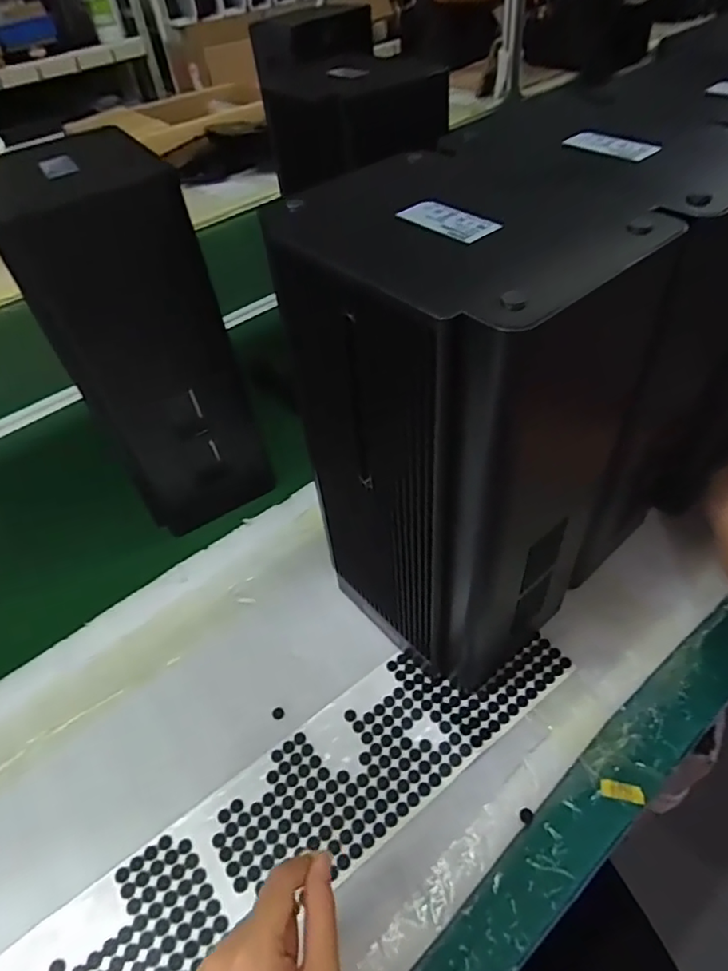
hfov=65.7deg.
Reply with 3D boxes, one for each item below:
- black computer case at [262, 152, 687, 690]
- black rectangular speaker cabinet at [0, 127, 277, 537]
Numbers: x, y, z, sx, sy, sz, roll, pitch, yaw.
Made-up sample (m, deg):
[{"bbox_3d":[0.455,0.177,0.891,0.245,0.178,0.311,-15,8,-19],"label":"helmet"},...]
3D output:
[{"bbox_3d":[0.065,-0.023,0.426,0.170,0.351,0.188,-35,55,-24],"label":"black computer case"},{"bbox_3d":[-0.214,-0.145,0.566,0.144,0.341,0.178,-21,47,-13],"label":"black rectangular speaker cabinet"}]

